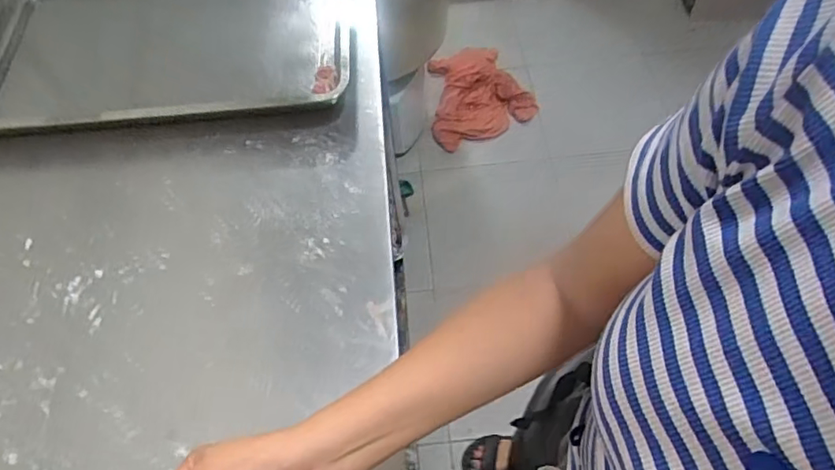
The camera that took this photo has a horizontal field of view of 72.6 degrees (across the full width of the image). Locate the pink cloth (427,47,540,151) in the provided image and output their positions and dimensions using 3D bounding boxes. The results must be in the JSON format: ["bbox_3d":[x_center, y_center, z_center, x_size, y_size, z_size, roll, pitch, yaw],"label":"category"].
[{"bbox_3d":[0.168,-0.453,1.848,0.346,0.066,0.353,-26,61,-11],"label":"pink cloth"}]

